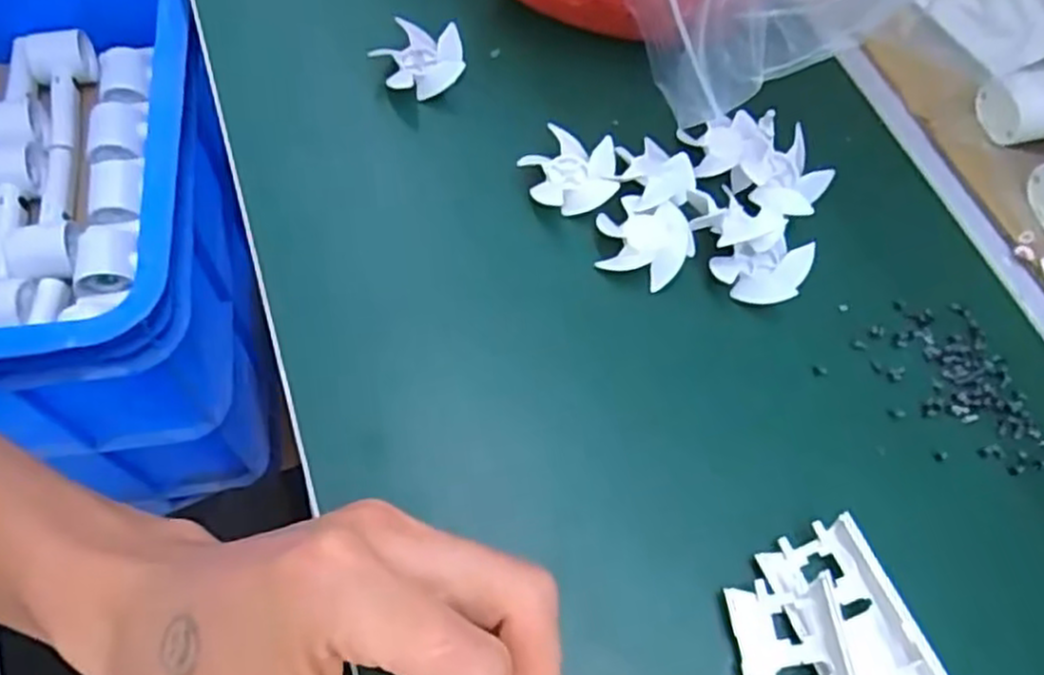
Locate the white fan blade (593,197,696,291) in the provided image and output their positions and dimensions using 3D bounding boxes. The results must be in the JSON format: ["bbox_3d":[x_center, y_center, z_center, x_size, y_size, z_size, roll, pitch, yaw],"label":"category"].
[{"bbox_3d":[0.051,-0.039,0.316,0.039,0.016,0.032,12,63,3],"label":"white fan blade"}]

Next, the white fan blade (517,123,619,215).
[{"bbox_3d":[0.020,-0.071,0.328,0.041,0.013,0.035,15,63,5],"label":"white fan blade"}]

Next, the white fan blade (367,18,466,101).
[{"bbox_3d":[-0.048,-0.128,0.355,0.039,0.019,0.036,-16,65,-11],"label":"white fan blade"}]

